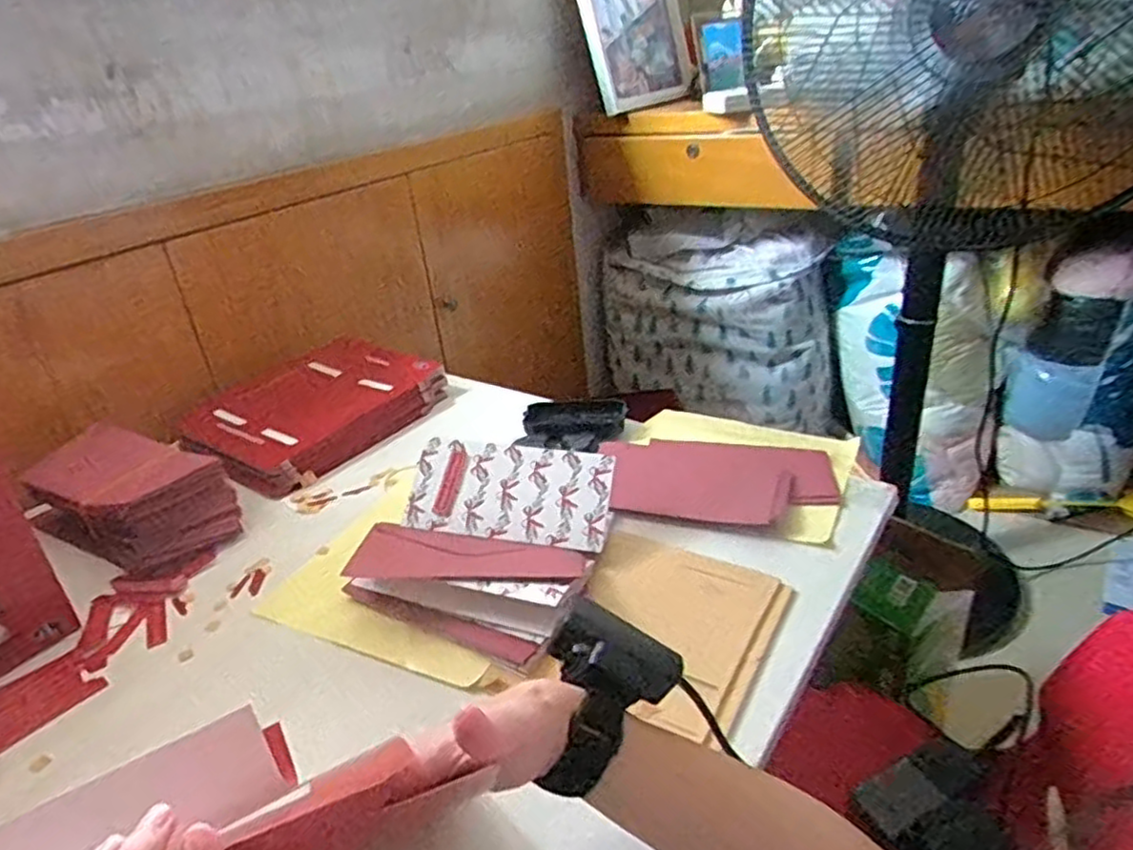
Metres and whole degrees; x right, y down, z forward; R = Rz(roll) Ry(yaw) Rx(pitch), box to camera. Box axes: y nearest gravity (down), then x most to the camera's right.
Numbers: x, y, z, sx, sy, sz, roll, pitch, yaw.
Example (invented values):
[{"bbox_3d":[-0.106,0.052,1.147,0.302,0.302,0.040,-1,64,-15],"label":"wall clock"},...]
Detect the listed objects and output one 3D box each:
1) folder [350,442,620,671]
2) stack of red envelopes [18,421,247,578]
[{"bbox_3d":[-0.063,0.088,0.593,0.180,0.070,0.177,7,31,23],"label":"folder"},{"bbox_3d":[-0.418,0.070,0.688,0.200,0.073,0.109,9,32,25],"label":"stack of red envelopes"}]

